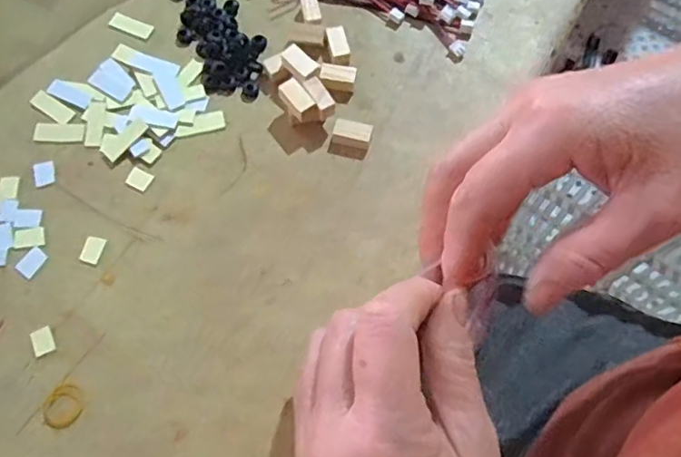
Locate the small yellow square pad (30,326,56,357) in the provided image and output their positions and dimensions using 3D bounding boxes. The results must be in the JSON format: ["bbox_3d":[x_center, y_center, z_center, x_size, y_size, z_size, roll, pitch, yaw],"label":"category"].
[{"bbox_3d":[-0.147,0.056,0.289,0.010,0.004,0.013,-25,66,-13],"label":"small yellow square pad"}]

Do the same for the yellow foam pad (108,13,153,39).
[{"bbox_3d":[-0.128,-0.125,0.357,0.028,0.004,0.011,24,71,10],"label":"yellow foam pad"}]

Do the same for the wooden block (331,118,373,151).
[{"bbox_3d":[0.007,-0.053,0.326,0.021,0.008,0.013,12,69,5],"label":"wooden block"}]

